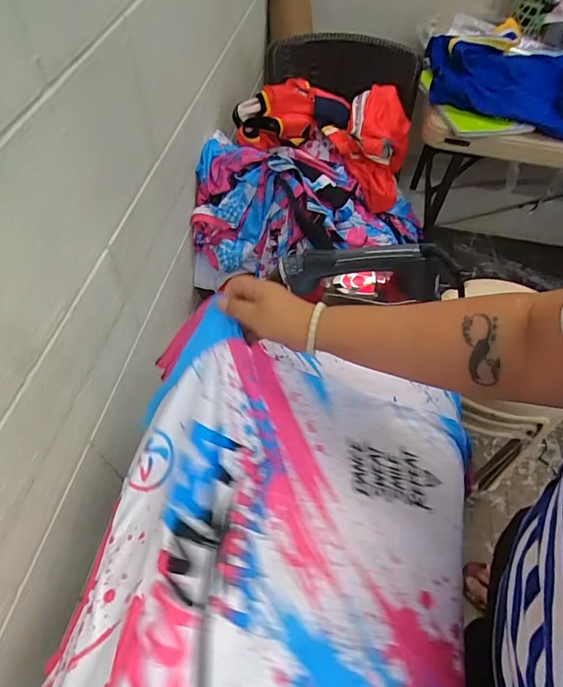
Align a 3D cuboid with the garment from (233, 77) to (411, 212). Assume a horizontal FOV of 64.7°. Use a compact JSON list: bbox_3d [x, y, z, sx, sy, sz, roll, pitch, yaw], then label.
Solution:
[{"bbox_3d":[0.105,-0.479,1.023,0.408,0.208,0.177,12,54,-10],"label":"garment"}]

